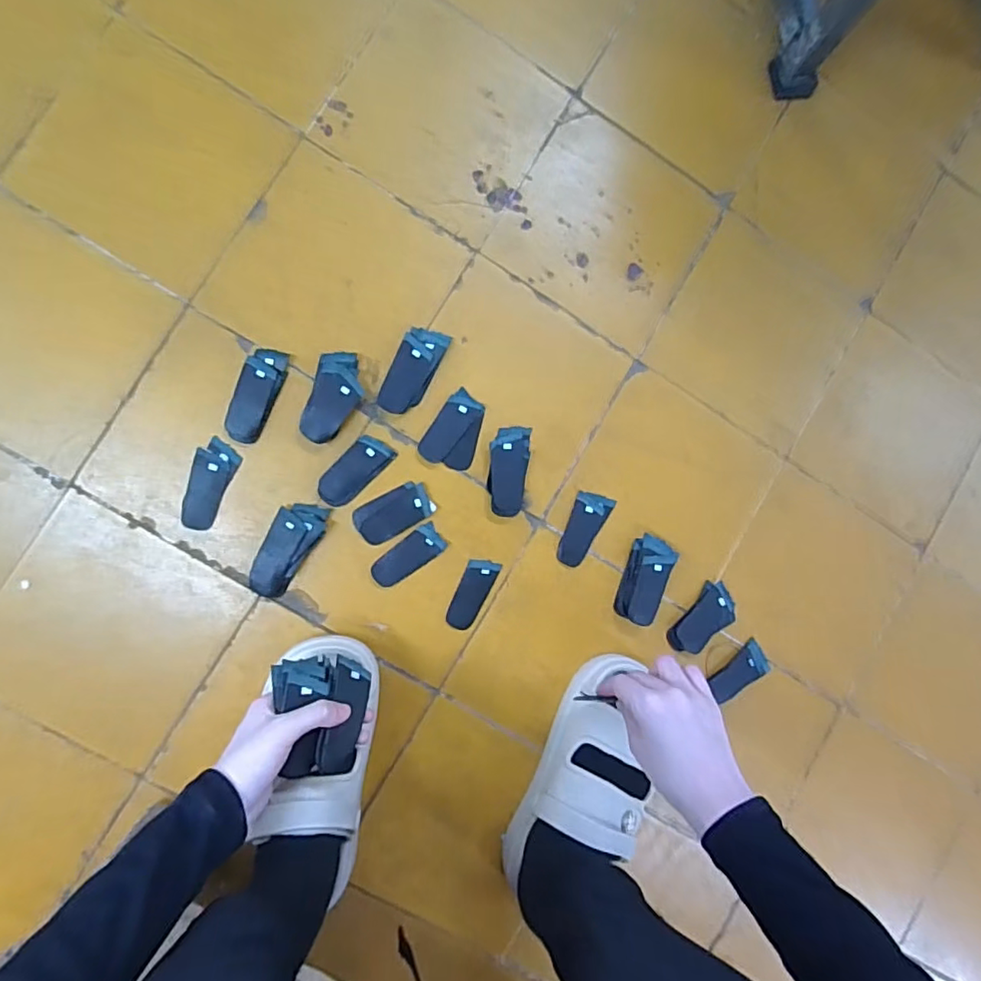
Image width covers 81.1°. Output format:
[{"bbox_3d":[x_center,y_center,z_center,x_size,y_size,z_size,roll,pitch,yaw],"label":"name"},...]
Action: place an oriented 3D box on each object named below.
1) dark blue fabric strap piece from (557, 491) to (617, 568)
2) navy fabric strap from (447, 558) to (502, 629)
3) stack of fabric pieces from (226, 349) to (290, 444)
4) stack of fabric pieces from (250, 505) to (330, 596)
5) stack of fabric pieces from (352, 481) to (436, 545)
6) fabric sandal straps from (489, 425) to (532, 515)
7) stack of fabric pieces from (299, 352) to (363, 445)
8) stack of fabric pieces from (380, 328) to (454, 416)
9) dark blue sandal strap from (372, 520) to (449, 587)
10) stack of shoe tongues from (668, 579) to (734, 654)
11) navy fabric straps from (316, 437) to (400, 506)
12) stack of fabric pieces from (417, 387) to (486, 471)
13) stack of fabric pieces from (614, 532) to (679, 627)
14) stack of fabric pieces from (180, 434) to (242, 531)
[{"bbox_3d":[0.099,0.042,0.602,0.040,0.007,0.079,21,87,-8],"label":"dark blue fabric strap piece"},{"bbox_3d":[-0.018,0.106,0.584,0.033,0.004,0.075,24,86,-8],"label":"navy fabric strap"},{"bbox_3d":[-0.226,-0.093,0.550,0.036,0.008,0.091,22,87,-8],"label":"stack of fabric pieces"},{"bbox_3d":[-0.196,0.057,0.557,0.046,0.016,0.097,25,86,-8],"label":"stack of fabric pieces"},{"bbox_3d":[-0.096,0.022,0.567,0.076,0.005,0.040,-29,94,-8],"label":"stack of fabric pieces"},{"bbox_3d":[0.019,-0.020,0.585,0.039,0.015,0.091,6,89,-8],"label":"fabric sandal straps"},{"bbox_3d":[-0.153,-0.091,0.560,0.047,0.016,0.090,17,87,-8],"label":"stack of fabric pieces"},{"bbox_3d":[-0.077,-0.119,0.573,0.041,0.017,0.092,26,86,-8],"label":"stack of fabric pieces"},{"bbox_3d":[-0.083,0.066,0.574,0.077,0.004,0.033,-35,95,-7],"label":"dark blue sandal strap"},{"bbox_3d":[0.230,0.141,0.615,0.045,0.010,0.084,40,84,-6],"label":"stack of shoe tongues"},{"bbox_3d":[-0.135,-0.019,0.570,0.038,0.004,0.080,44,84,-6],"label":"navy fabric straps"},{"bbox_3d":[-0.037,-0.062,0.582,0.053,0.009,0.076,17,87,-8],"label":"stack of fabric pieces"},{"bbox_3d":[0.161,0.094,0.599,0.043,0.026,0.088,20,87,-8],"label":"stack of fabric pieces"},{"bbox_3d":[-0.269,-0.005,0.544,0.037,0.004,0.085,23,86,-8],"label":"stack of fabric pieces"}]

